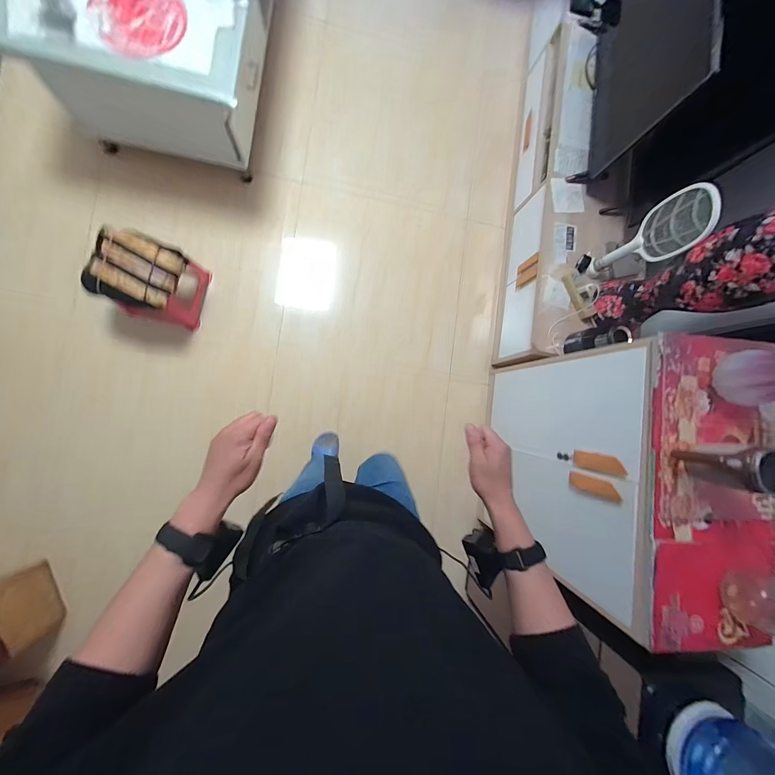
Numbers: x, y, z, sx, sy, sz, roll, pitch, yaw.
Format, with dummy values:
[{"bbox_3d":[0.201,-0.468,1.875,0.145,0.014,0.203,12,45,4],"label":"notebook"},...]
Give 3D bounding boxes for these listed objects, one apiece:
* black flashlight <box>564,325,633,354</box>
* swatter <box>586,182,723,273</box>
[{"bbox_3d":[0.710,-0.169,1.134,0.084,0.206,0.069,-10,89,-10],"label":"black flashlight"},{"bbox_3d":[0.818,-0.471,1.054,0.057,0.423,0.164,10,86,-9],"label":"swatter"}]

